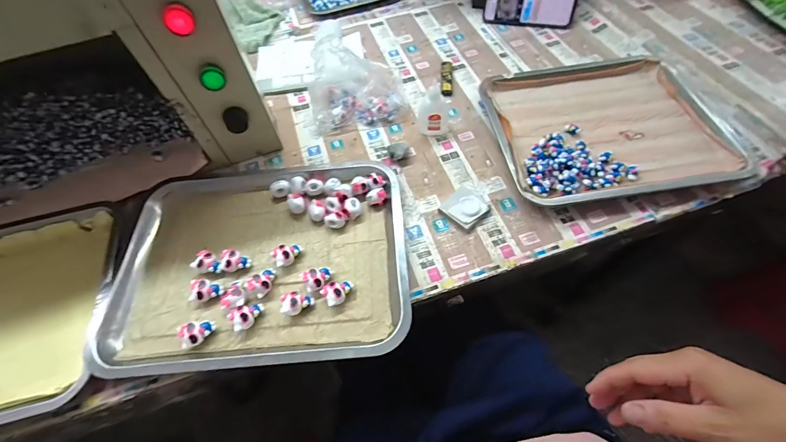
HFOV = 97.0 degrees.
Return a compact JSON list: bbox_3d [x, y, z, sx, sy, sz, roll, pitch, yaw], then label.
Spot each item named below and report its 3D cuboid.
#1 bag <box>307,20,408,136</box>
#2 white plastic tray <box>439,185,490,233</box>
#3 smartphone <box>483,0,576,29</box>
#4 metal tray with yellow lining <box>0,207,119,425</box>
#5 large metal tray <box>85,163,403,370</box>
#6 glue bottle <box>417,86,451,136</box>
[{"bbox_3d":[-0.061,-0.220,0.544,0.150,0.105,0.099,-11,58,-5],"label":"bag"},{"bbox_3d":[0.096,-0.020,0.462,0.055,0.013,0.051,-41,65,-19],"label":"white plastic tray"},{"bbox_3d":[0.259,-0.417,0.659,0.158,0.080,0.006,14,28,13],"label":"smartphone"},{"bbox_3d":[-0.506,0.119,0.419,0.334,0.030,0.265,-14,59,-4],"label":"metal tray with yellow lining"},{"bbox_3d":[-0.160,0.042,0.437,0.350,0.029,0.267,-5,59,1],"label":"large metal tray"},{"bbox_3d":[0.064,-0.167,0.521,0.052,0.076,0.034,0,58,2],"label":"glue bottle"}]

